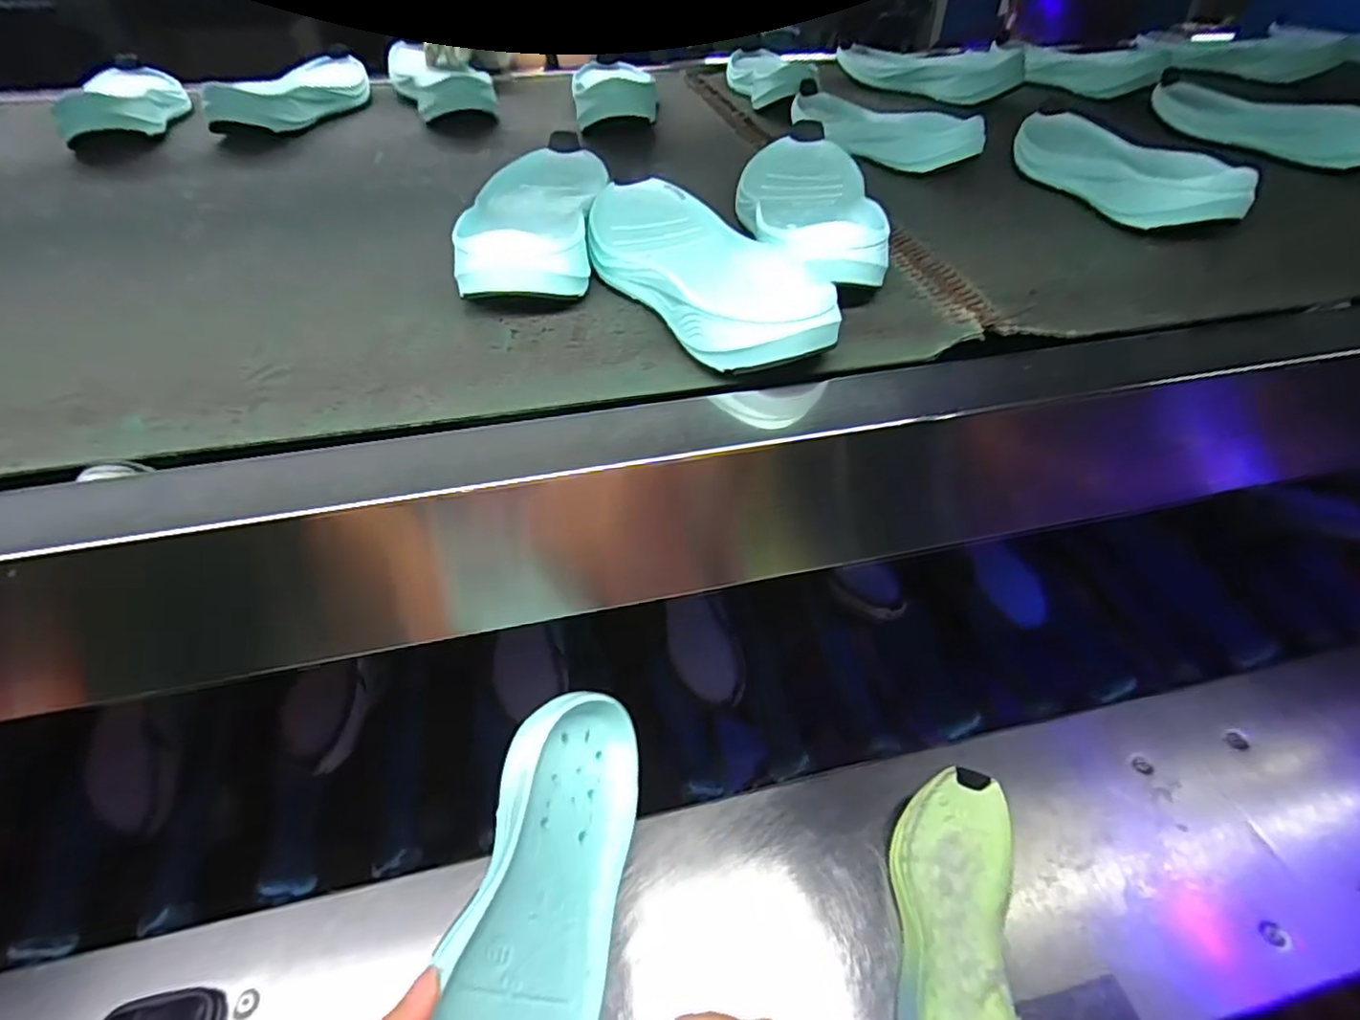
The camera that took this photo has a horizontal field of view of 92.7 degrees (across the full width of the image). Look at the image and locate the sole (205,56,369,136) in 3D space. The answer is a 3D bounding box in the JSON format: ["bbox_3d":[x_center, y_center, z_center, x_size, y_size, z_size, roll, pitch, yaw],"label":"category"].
[{"bbox_3d":[-0.385,-0.431,0.662,0.083,0.041,0.218,0,46,-1],"label":"sole"}]

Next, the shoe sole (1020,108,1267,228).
[{"bbox_3d":[0.331,-0.267,0.506,0.068,0.041,0.225,-7,47,-6],"label":"shoe sole"}]

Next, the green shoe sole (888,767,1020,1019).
[{"bbox_3d":[0.210,0.314,0.494,0.088,0.052,0.223,11,47,11],"label":"green shoe sole"}]

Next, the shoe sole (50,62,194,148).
[{"bbox_3d":[-0.552,-0.412,0.649,0.092,0.036,0.208,-17,49,-17],"label":"shoe sole"}]

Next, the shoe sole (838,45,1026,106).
[{"bbox_3d":[0.281,-0.521,0.758,0.054,0.049,0.222,-35,55,-28],"label":"shoe sole"}]

